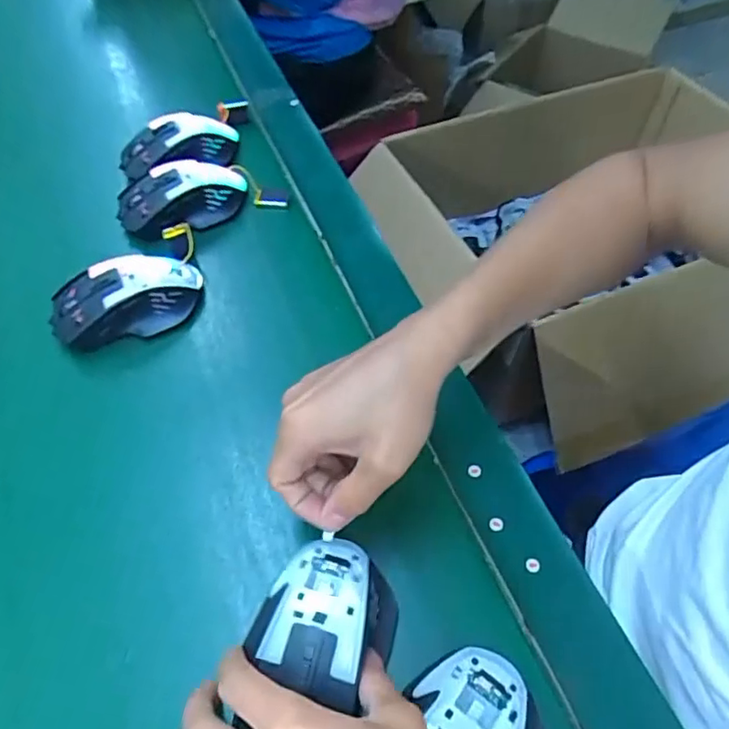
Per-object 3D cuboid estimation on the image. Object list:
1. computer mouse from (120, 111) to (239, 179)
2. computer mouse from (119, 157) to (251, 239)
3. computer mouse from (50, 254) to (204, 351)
[{"bbox_3d":[-0.183,-0.221,0.584,0.114,0.039,0.061,-32,61,-20],"label":"computer mouse"},{"bbox_3d":[-0.167,-0.154,0.540,0.118,0.035,0.064,-19,57,-13],"label":"computer mouse"},{"bbox_3d":[-0.190,-0.051,0.471,0.119,0.040,0.065,-17,56,-11],"label":"computer mouse"}]

